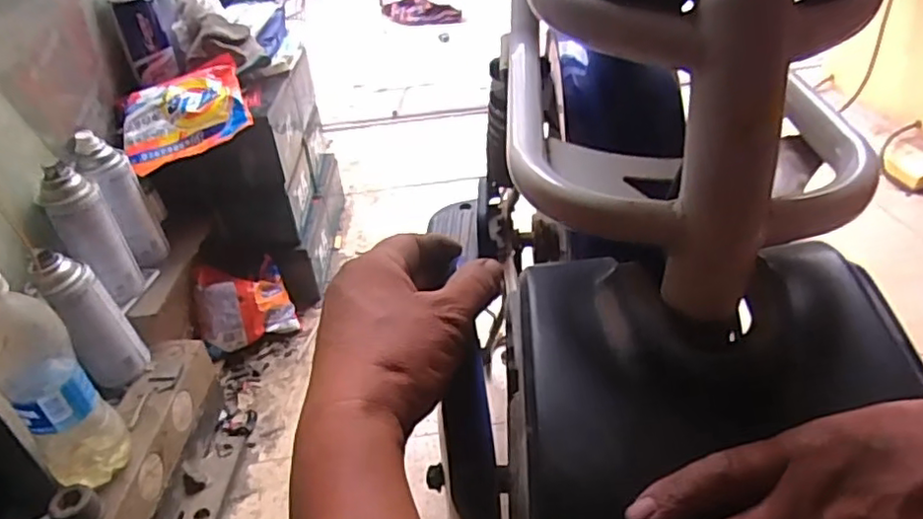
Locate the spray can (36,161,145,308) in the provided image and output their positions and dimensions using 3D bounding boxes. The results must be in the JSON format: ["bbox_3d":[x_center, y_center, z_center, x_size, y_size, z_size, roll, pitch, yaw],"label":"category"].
[{"bbox_3d":[-0.386,-0.023,0.666,0.052,0.154,0.046,-26,42,-25],"label":"spray can"}]

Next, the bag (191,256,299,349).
[{"bbox_3d":[-0.300,0.066,0.879,0.124,0.096,0.095,-19,40,-18],"label":"bag"}]

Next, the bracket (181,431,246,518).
[{"bbox_3d":[-0.273,0.243,0.703,0.040,0.033,0.138,-1,38,6],"label":"bracket"}]

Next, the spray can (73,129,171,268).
[{"bbox_3d":[-0.387,-0.067,0.729,0.050,0.159,0.061,-29,43,-27],"label":"spray can"}]

